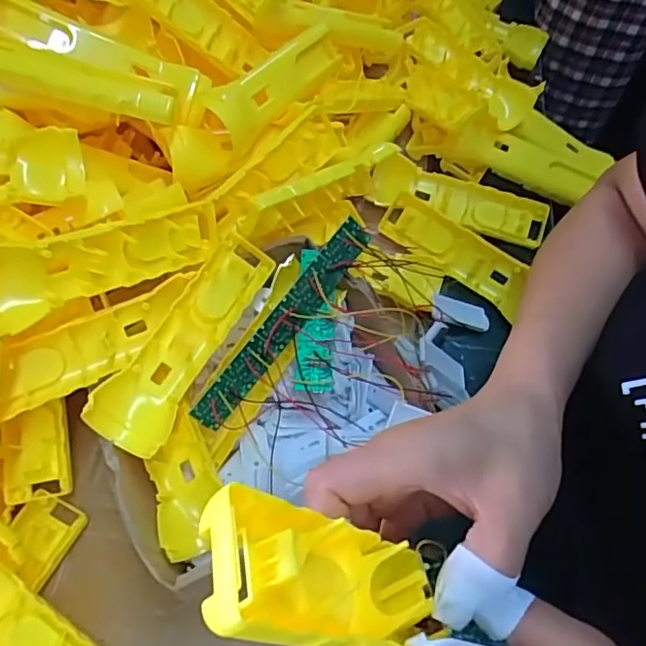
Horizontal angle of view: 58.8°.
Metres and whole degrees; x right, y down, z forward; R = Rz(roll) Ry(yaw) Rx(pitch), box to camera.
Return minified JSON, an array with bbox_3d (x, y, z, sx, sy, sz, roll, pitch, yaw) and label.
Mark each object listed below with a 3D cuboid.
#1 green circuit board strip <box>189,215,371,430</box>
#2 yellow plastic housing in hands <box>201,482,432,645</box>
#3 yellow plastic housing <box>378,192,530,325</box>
[{"bbox_3d":[-0.027,0.001,0.398,0.026,0.007,0.172,41,84,-24],"label":"green circuit board strip"},{"bbox_3d":[0.002,0.085,0.191,0.021,0.096,0.041,-19,52,37],"label":"yellow plastic housing in hands"},{"bbox_3d":[0.114,-0.068,0.505,0.132,0.016,0.042,39,106,16],"label":"yellow plastic housing"}]

